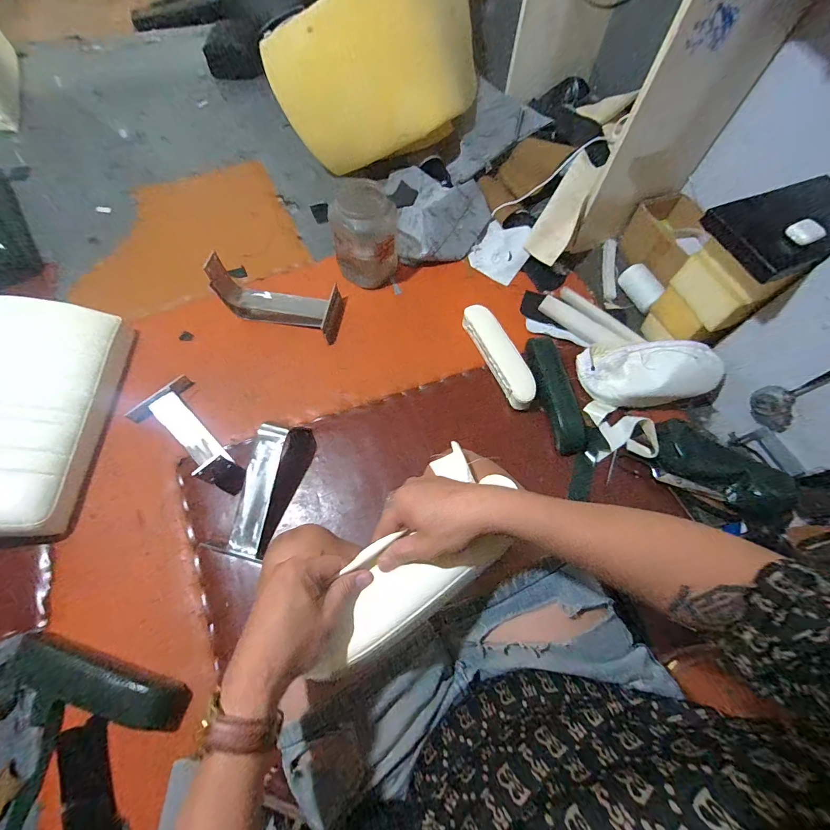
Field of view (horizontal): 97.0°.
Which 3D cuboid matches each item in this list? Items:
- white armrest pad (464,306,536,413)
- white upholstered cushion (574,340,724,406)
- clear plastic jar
[{"bbox_3d":[0.203,-0.142,0.882,0.068,0.062,0.283,-23,69,-11],"label":"white armrest pad"},{"bbox_3d":[0.531,-0.094,0.840,0.289,0.049,0.152,0,76,21],"label":"white upholstered cushion"},{"bbox_3d":[-0.124,-0.443,0.933,0.162,0.215,0.133,-3,66,-3],"label":"clear plastic jar"}]

